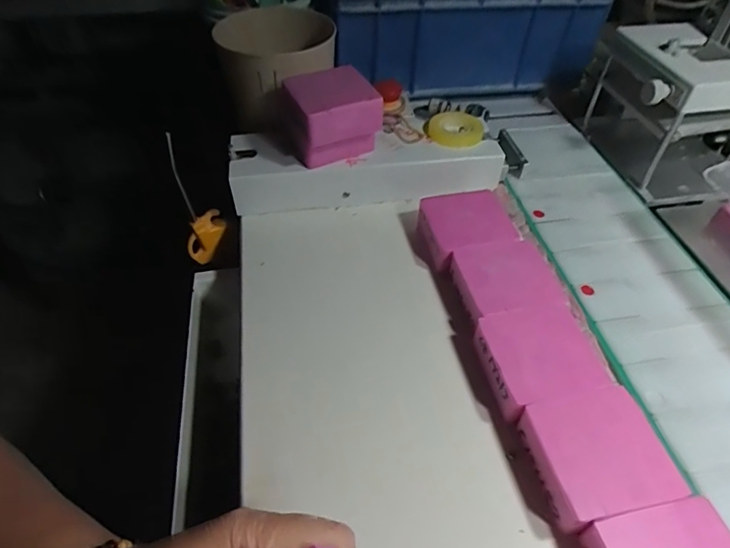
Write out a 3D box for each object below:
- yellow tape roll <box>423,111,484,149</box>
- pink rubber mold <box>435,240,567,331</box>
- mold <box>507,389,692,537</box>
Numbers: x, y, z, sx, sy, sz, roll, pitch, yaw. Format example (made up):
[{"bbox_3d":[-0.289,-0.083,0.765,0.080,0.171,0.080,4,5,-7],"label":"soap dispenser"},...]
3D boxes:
[{"bbox_3d":[0.088,-0.142,0.474,0.054,0.009,0.054,0,48,0],"label":"yellow tape roll"},{"bbox_3d":[0.104,0.012,0.378,0.080,0.032,0.068,-8,49,-8],"label":"pink rubber mold"},{"bbox_3d":[0.134,0.109,0.287,0.073,0.034,0.067,-9,49,-8],"label":"mold"}]

